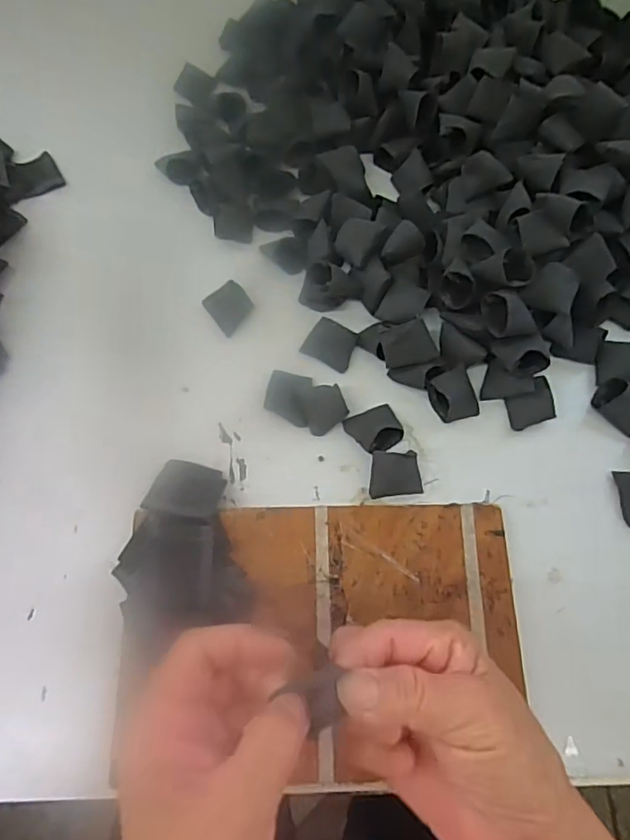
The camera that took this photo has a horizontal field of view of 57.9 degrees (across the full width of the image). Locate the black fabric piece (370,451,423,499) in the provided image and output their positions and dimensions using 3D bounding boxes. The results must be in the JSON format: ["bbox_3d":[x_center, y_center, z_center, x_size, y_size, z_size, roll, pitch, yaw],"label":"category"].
[{"bbox_3d":[0.063,0.042,0.438,0.039,0.017,0.034,1,70,0],"label":"black fabric piece"}]

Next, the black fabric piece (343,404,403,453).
[{"bbox_3d":[0.048,0.007,0.449,0.041,0.017,0.036,-22,72,-8],"label":"black fabric piece"}]

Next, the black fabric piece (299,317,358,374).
[{"bbox_3d":[0.013,-0.065,0.481,0.041,0.013,0.034,24,72,8],"label":"black fabric piece"}]

